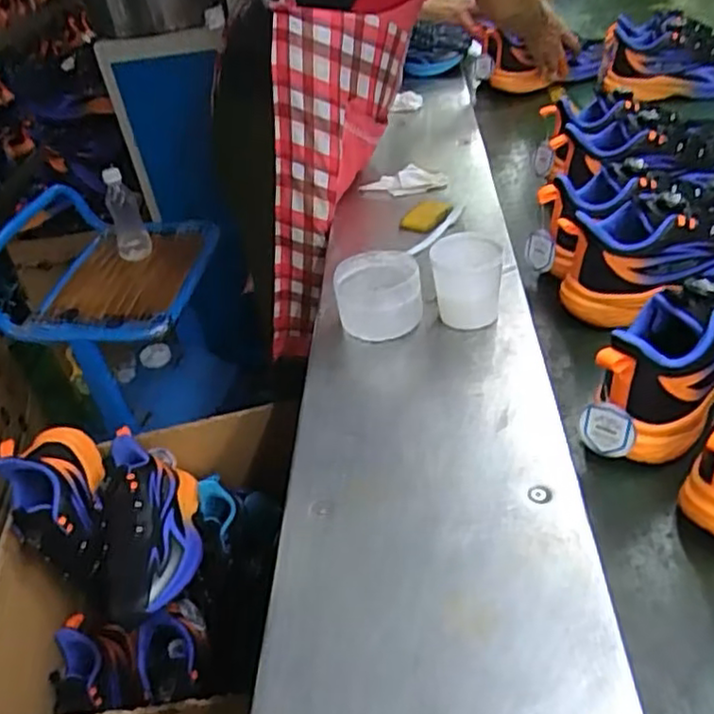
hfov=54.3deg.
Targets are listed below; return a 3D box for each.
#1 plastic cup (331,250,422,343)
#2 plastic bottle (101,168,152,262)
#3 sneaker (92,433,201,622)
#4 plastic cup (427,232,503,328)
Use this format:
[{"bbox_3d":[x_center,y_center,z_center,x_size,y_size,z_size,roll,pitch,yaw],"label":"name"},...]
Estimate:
[{"bbox_3d":[0.024,-0.064,0.762,0.090,0.071,0.089,-7,35,5],"label":"plastic cup"},{"bbox_3d":[-0.429,-0.258,1.282,0.058,0.170,0.066,-22,36,-16],"label":"plastic bottle"},{"bbox_3d":[-0.261,0.197,0.856,0.119,0.081,0.275,-14,35,-6],"label":"sneaker"},{"bbox_3d":[0.119,-0.080,0.748,0.072,0.084,0.074,-4,37,10],"label":"plastic cup"}]

